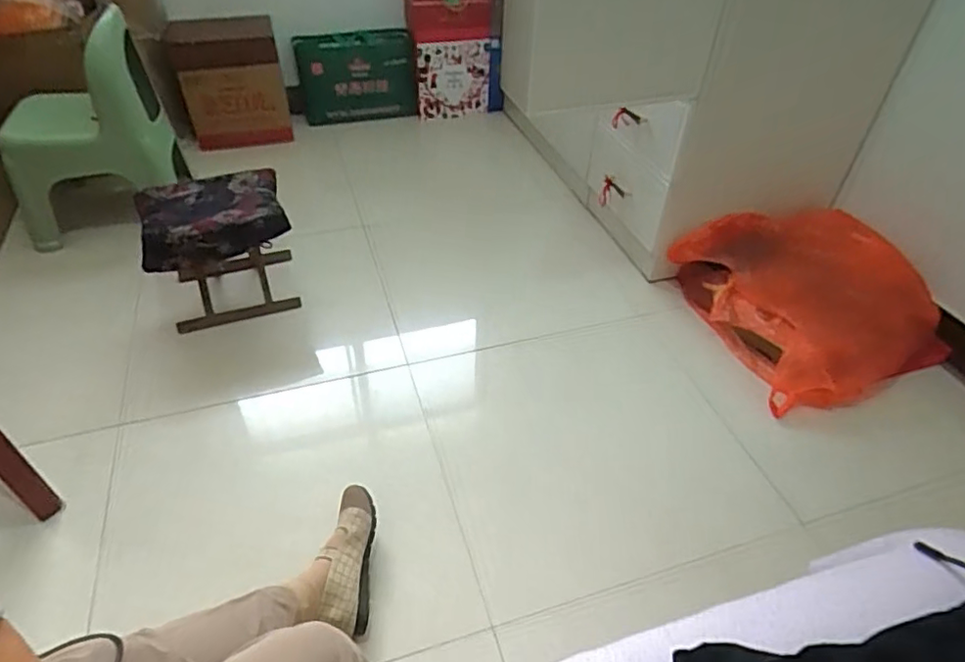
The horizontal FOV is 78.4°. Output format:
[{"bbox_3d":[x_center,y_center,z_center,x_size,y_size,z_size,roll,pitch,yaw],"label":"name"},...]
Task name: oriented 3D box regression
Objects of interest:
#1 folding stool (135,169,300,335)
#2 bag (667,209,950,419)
[{"bbox_3d":[-0.621,-0.177,1.436,0.306,0.330,0.247,-15,46,-17],"label":"folding stool"},{"bbox_3d":[0.772,-0.099,1.462,0.440,0.261,0.553,-17,47,-19],"label":"bag"}]

